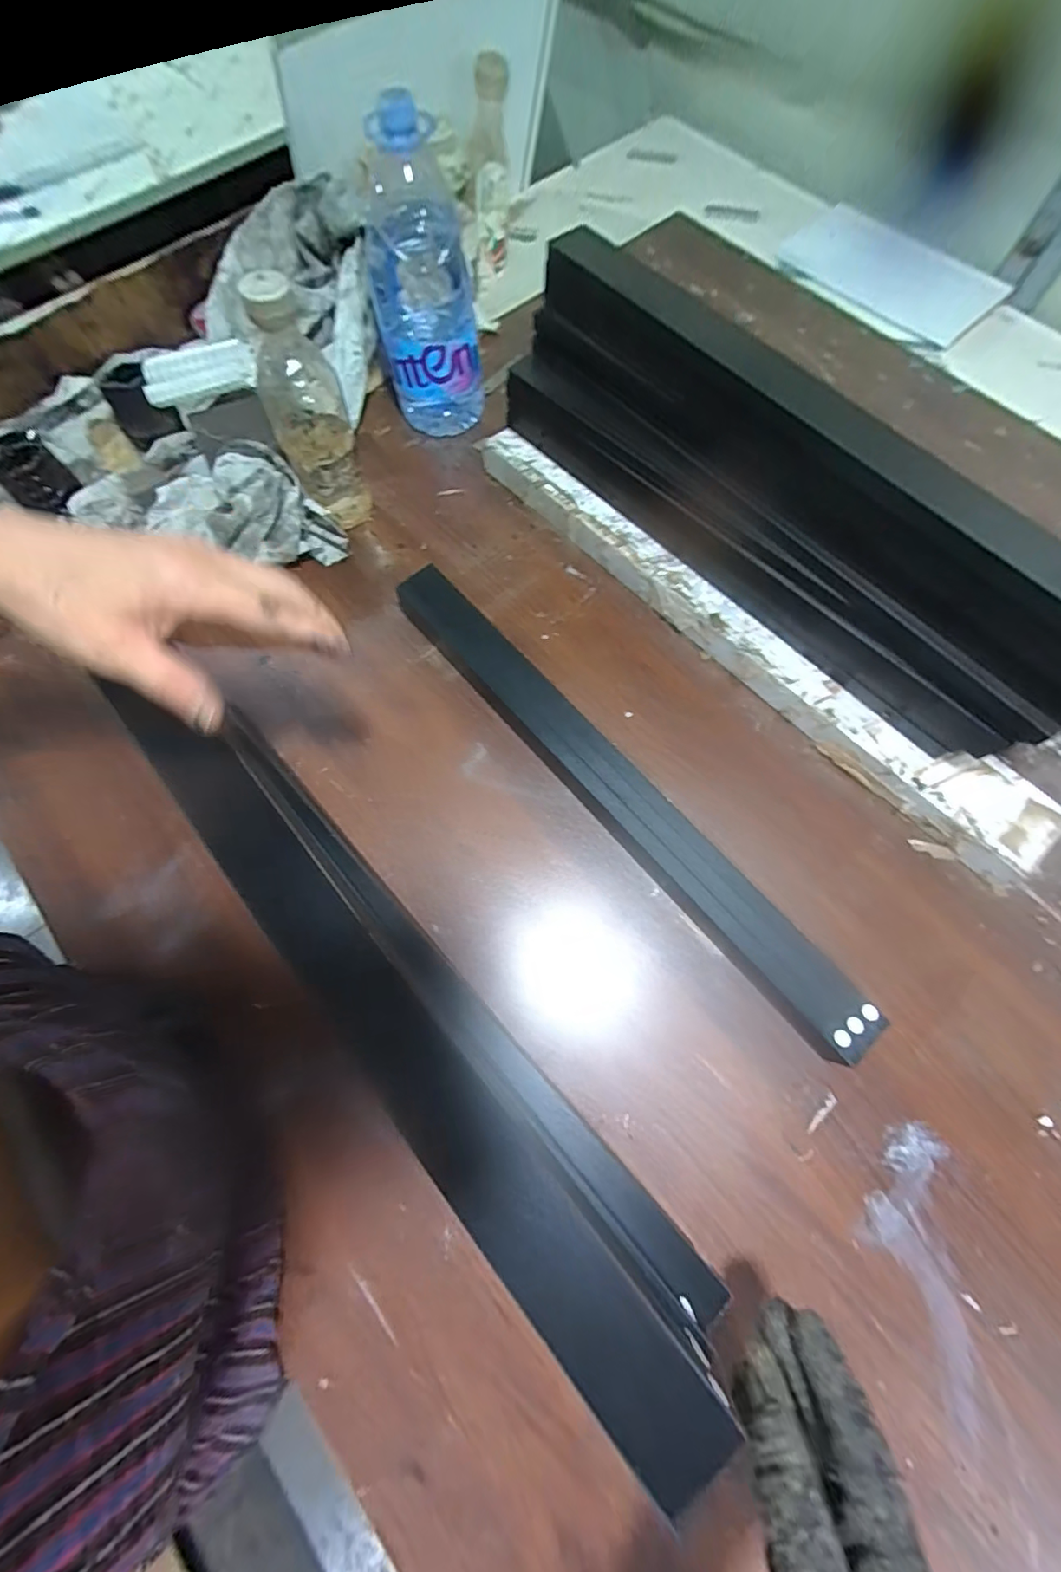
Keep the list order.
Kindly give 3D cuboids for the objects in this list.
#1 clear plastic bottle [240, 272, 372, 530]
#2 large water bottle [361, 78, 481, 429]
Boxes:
[{"bbox_3d":[-0.210,-0.347,0.504,0.072,0.204,0.066,-24,73,-7],"label":"clear plastic bottle"},{"bbox_3d":[-0.111,-0.497,0.525,0.098,0.254,0.098,-14,72,-4],"label":"large water bottle"}]

